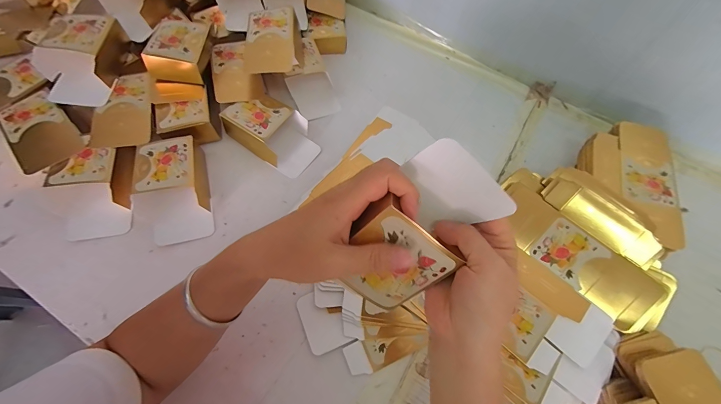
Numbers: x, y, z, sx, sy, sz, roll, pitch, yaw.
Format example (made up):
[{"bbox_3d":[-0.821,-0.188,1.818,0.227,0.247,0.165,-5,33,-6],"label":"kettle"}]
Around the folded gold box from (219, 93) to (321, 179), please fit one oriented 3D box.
[{"bbox_3d":[-0.130,-0.104,0.457,0.134,0.044,0.083,33,66,12],"label":"folded gold box"}]

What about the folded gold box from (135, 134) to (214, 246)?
[{"bbox_3d":[-0.248,-0.018,0.405,0.082,0.045,0.133,-14,65,-11],"label":"folded gold box"}]

